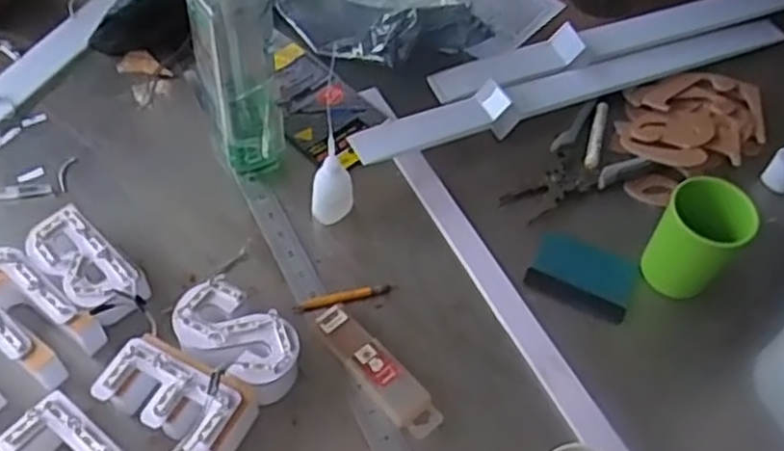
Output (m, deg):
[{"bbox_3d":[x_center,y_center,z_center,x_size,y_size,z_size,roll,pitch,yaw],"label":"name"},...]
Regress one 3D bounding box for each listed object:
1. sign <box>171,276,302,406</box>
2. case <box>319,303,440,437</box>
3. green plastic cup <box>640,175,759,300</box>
[{"bbox_3d":[-0.131,0.100,0.641,0.118,0.040,0.068,31,58,17],"label":"sign"},{"bbox_3d":[-0.015,0.125,0.657,0.039,0.019,0.142,-34,63,-25],"label":"case"},{"bbox_3d":[0.275,0.017,0.694,0.071,0.104,0.078,2,54,-3],"label":"green plastic cup"}]

